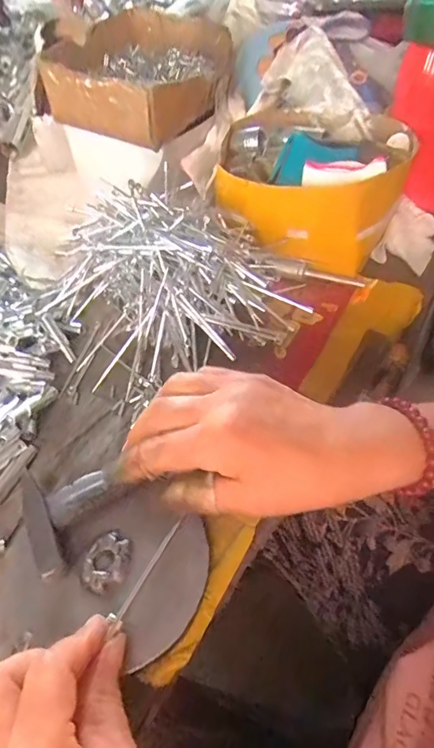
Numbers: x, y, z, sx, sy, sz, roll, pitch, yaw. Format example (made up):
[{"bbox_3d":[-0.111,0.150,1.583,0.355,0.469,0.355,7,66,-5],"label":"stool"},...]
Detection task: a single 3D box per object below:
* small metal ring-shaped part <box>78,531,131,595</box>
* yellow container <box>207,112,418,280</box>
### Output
[{"bbox_3d":[-0.069,0.118,0.293,0.028,0.004,0.035,12,54,12],"label":"small metal ring-shaped part"},{"bbox_3d":[0.090,-0.188,0.469,0.180,0.091,0.144,18,55,16],"label":"yellow container"}]

